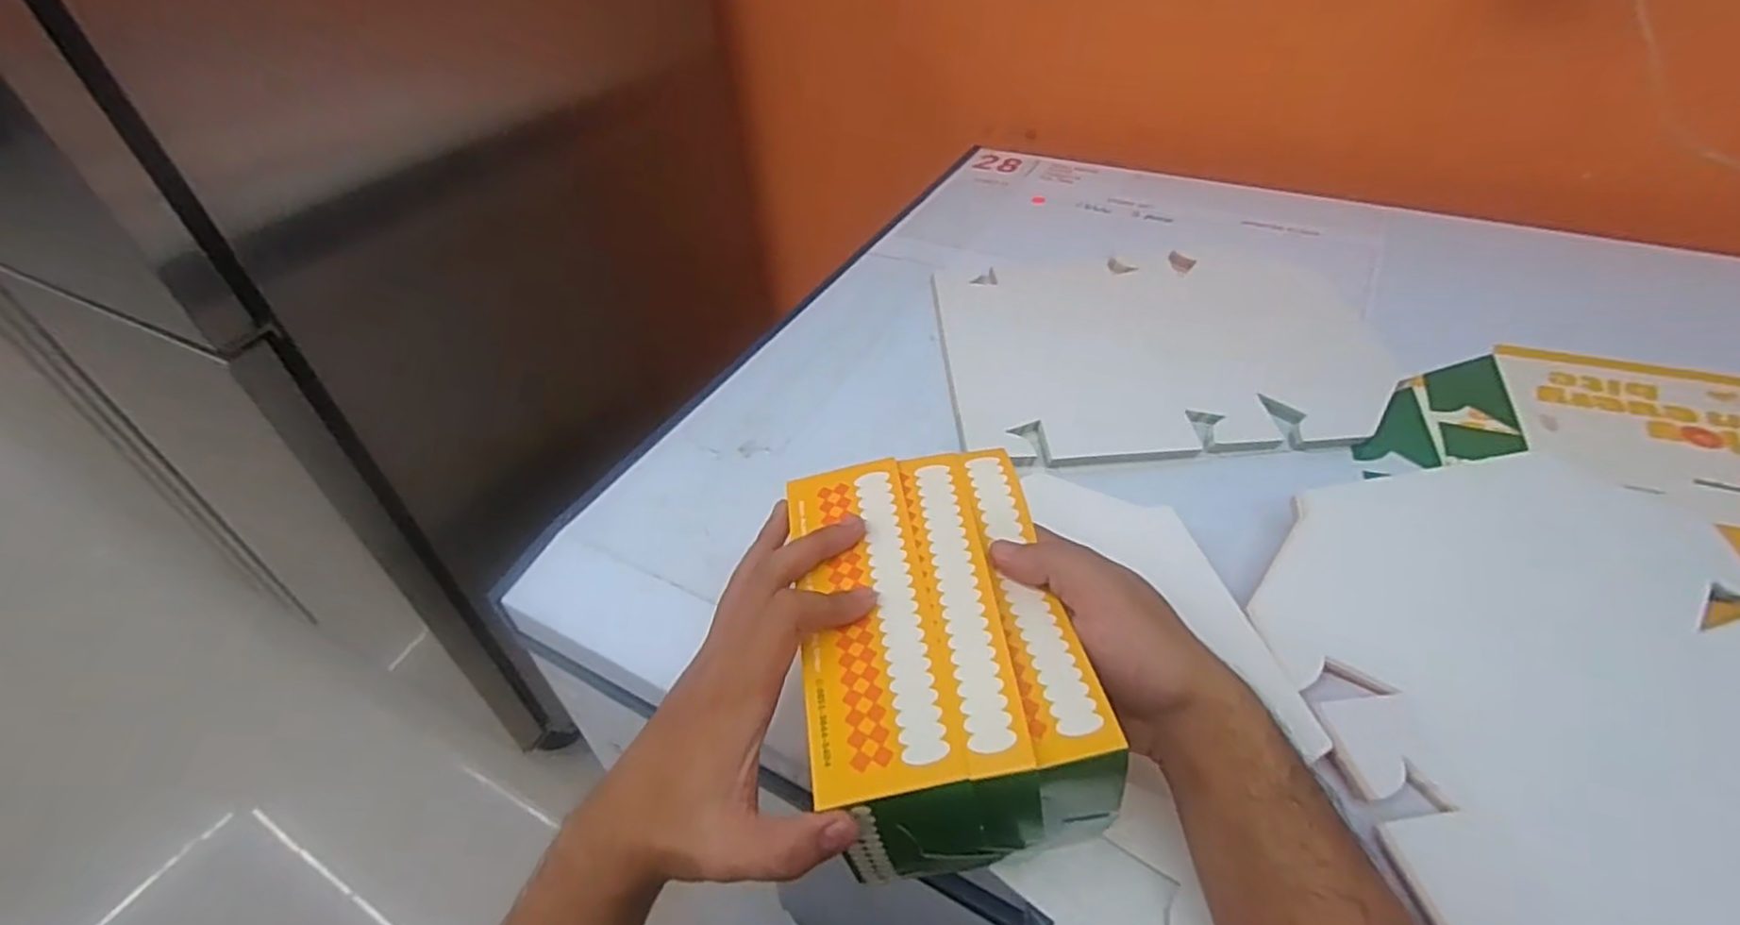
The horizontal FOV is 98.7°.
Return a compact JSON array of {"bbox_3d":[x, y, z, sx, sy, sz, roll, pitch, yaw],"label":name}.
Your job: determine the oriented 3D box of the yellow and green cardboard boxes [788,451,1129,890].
[{"bbox_3d":[0.028,0.088,0.347,0.121,0.068,0.189,-12,44,-7],"label":"yellow and green cardboard boxes"}]

